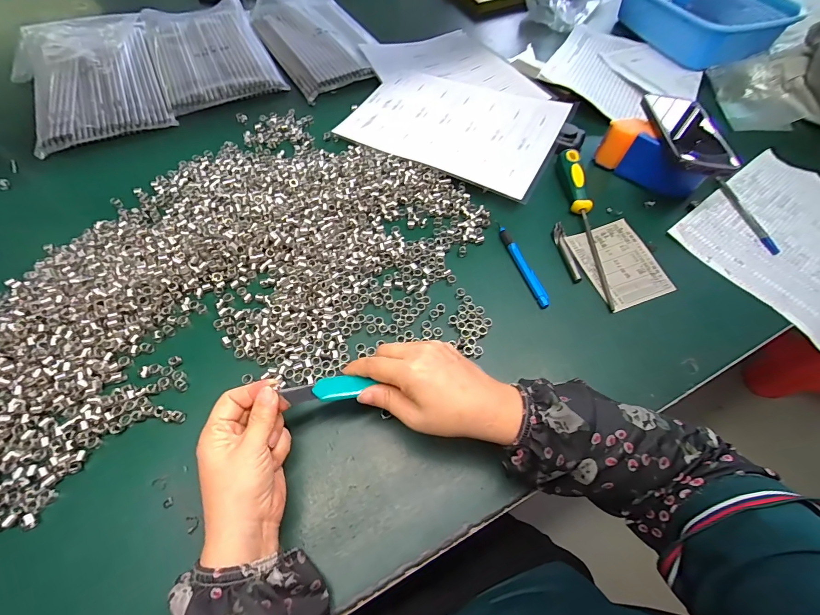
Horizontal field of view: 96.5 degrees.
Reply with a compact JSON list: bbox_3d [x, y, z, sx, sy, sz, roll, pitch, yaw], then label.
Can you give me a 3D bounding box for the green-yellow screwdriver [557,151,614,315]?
[{"bbox_3d":[0.223,-0.113,0.454,0.024,0.024,0.243,-2,60,-2],"label":"green-yellow screwdriver"}]

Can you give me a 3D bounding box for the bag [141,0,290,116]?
[{"bbox_3d":[-0.353,-0.454,0.642,0.179,0.019,0.305,-23,63,-13],"label":"bag"}]

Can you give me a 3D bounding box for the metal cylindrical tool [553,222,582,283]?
[{"bbox_3d":[0.190,-0.069,0.444,0.013,0.007,0.086,-5,60,-4],"label":"metal cylindrical tool"}]

